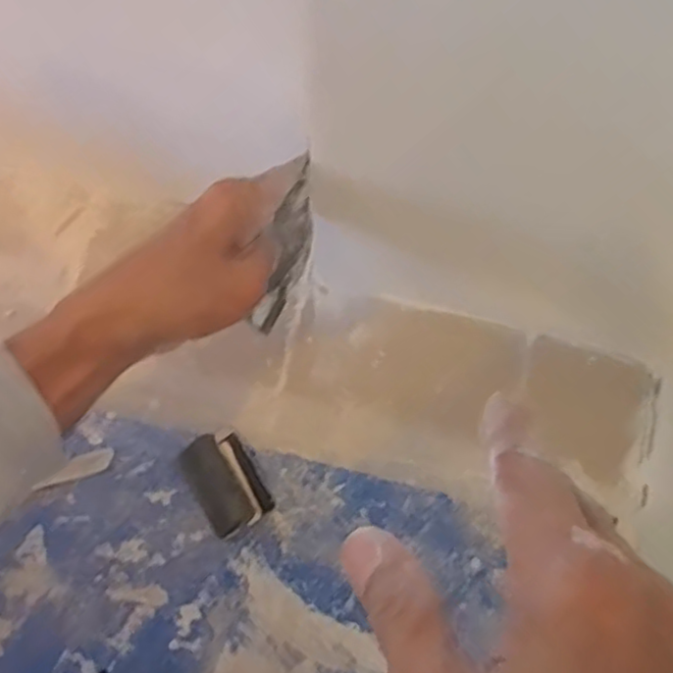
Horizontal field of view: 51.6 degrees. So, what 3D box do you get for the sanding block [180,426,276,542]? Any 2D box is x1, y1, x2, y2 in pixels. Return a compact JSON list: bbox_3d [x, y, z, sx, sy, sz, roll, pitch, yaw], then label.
[{"bbox_3d":[-0.089,0.116,0.555,0.050,0.037,0.078,-31,79,-8],"label":"sanding block"}]

